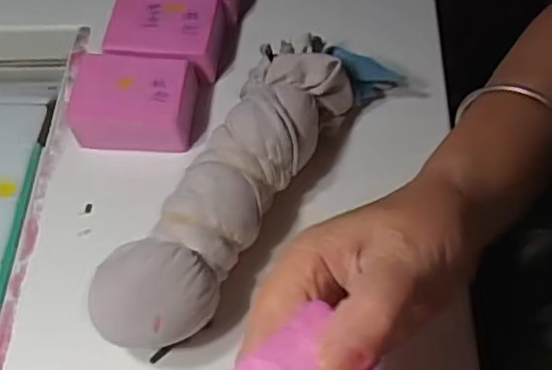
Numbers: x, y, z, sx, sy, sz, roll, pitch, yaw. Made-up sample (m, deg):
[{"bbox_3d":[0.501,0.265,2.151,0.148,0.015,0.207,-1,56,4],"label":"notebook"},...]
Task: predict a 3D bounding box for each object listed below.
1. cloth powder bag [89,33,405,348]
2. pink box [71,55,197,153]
[{"bbox_3d":[-0.019,-0.002,0.376,0.065,0.060,0.219,28,63,16],"label":"cloth powder bag"},{"bbox_3d":[-0.088,-0.051,0.420,0.075,0.038,0.052,1,59,1],"label":"pink box"}]

